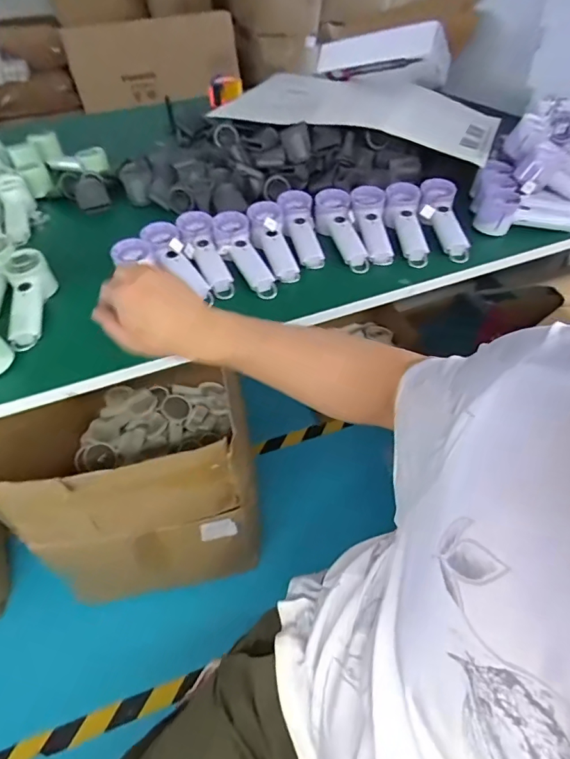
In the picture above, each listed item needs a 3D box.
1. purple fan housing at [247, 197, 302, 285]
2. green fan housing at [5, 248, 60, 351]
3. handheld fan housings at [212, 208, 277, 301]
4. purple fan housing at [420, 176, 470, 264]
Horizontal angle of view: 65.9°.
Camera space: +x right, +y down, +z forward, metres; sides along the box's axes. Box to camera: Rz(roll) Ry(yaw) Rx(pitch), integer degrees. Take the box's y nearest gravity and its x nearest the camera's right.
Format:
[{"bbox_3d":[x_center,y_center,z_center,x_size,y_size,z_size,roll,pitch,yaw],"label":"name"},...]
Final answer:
[{"bbox_3d":[-0.017,-0.242,0.774,0.065,0.047,0.193,-16,66,-12],"label":"purple fan housing"},{"bbox_3d":[-0.406,-0.123,0.698,0.061,0.060,0.190,-9,62,-6],"label":"green fan housing"},{"bbox_3d":[-0.072,-0.218,0.752,0.064,0.028,0.200,-22,65,-17],"label":"handheld fan housings"},{"bbox_3d":[0.290,-0.290,0.803,0.067,0.039,0.195,-6,63,-3],"label":"purple fan housing"}]

